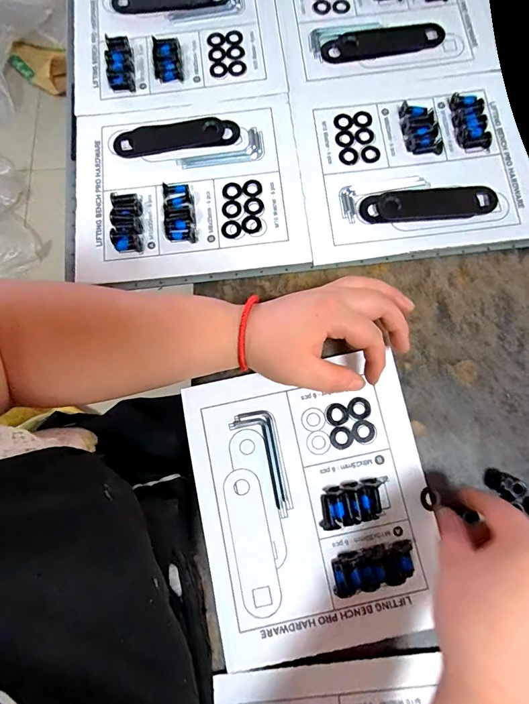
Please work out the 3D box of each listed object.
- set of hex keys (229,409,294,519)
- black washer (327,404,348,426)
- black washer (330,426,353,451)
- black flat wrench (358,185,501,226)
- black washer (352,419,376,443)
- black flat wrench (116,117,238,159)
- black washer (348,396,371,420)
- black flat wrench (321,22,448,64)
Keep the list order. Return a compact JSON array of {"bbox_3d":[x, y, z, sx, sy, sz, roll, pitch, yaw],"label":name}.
[{"bbox_3d":[-0.002,0.095,0.327,0.037,0.004,0.090,-13,78,-1],"label":"set of hex keys"},{"bbox_3d":[0.063,0.054,0.335,0.018,0.004,0.019,0,78,1],"label":"black washer"},{"bbox_3d":[0.066,0.074,0.331,0.019,0.004,0.019,0,78,1],"label":"black washer"},{"bbox_3d":[0.157,-0.142,0.371,0.126,0.004,0.033,-4,78,1],"label":"black flat wrench"},{"bbox_3d":[0.086,0.068,0.333,0.020,0.004,0.019,0,78,1],"label":"black washer"},{"bbox_3d":[-0.091,-0.223,0.395,0.125,0.004,0.033,-7,78,0],"label":"black flat wrench"},{"bbox_3d":[0.083,0.049,0.336,0.019,0.004,0.019,0,78,1],"label":"black washer"},{"bbox_3d":[0.126,-0.330,0.408,0.129,0.004,0.034,-8,78,0],"label":"black flat wrench"}]

